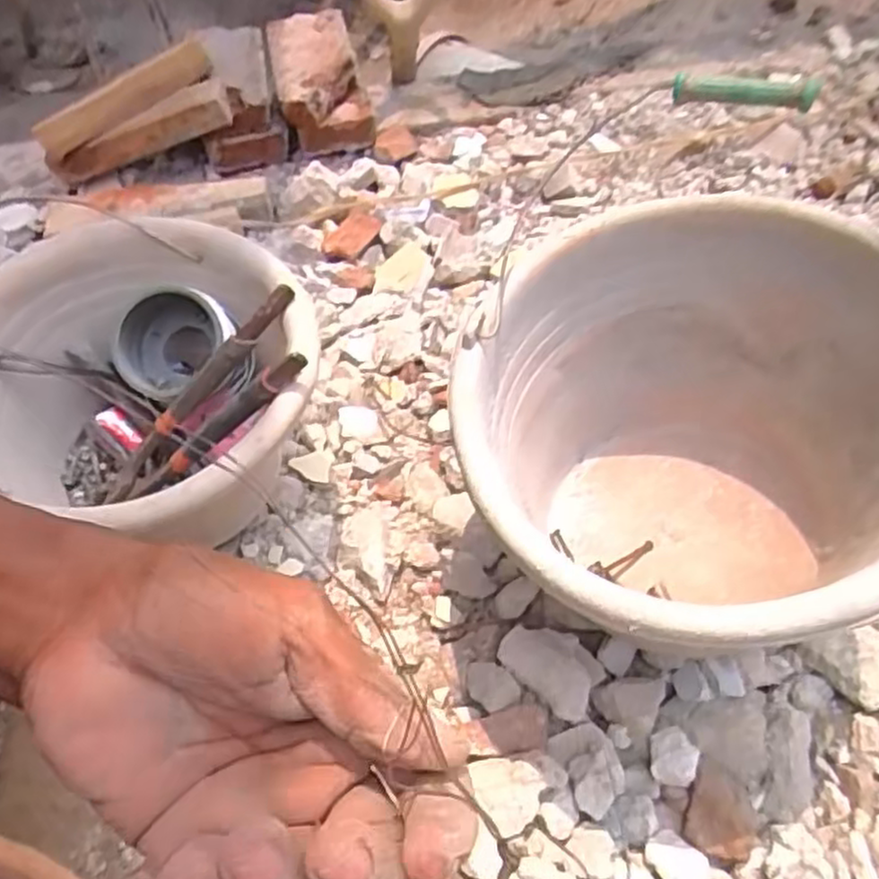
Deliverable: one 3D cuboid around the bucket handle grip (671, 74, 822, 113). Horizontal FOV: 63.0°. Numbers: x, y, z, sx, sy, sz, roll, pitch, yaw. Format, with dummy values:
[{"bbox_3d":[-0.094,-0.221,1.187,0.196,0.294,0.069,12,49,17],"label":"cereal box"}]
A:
[{"bbox_3d":[0.184,-0.211,0.434,0.081,0.018,0.014,18,55,18],"label":"bucket handle grip"}]

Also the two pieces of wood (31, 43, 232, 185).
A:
[{"bbox_3d":[-0.364,-0.378,0.847,0.224,0.079,0.079,-22,52,3],"label":"two pieces of wood"}]

